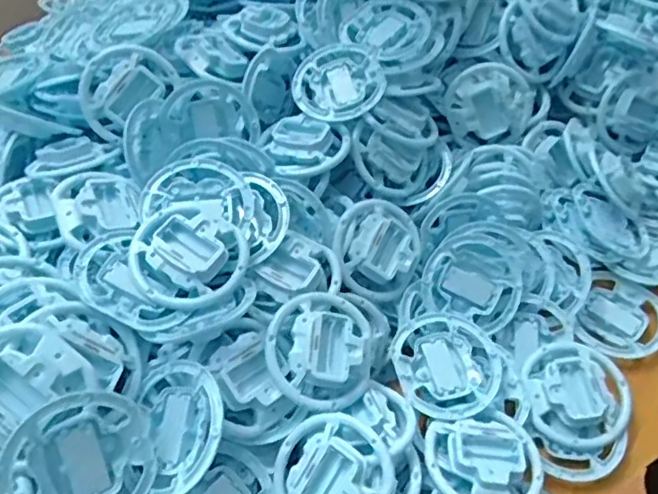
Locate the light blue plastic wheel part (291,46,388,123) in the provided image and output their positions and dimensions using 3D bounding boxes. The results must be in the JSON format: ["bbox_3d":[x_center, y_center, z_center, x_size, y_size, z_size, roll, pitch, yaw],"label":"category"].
[{"bbox_3d":[0.010,-0.181,0.669,0.099,0.024,0.099,-3,67,8],"label":"light blue plastic wheel part"}]

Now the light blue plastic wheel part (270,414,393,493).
[{"bbox_3d":[-0.002,0.188,0.483,0.098,0.024,0.098,-7,69,19],"label":"light blue plastic wheel part"}]

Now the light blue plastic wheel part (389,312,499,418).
[{"bbox_3d":[0.115,0.114,0.578,0.102,0.016,0.102,-1,54,1],"label":"light blue plastic wheel part"}]

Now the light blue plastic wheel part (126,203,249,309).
[{"bbox_3d":[-0.126,0.005,0.533,0.100,0.029,0.100,7,64,-16],"label":"light blue plastic wheel part"}]

